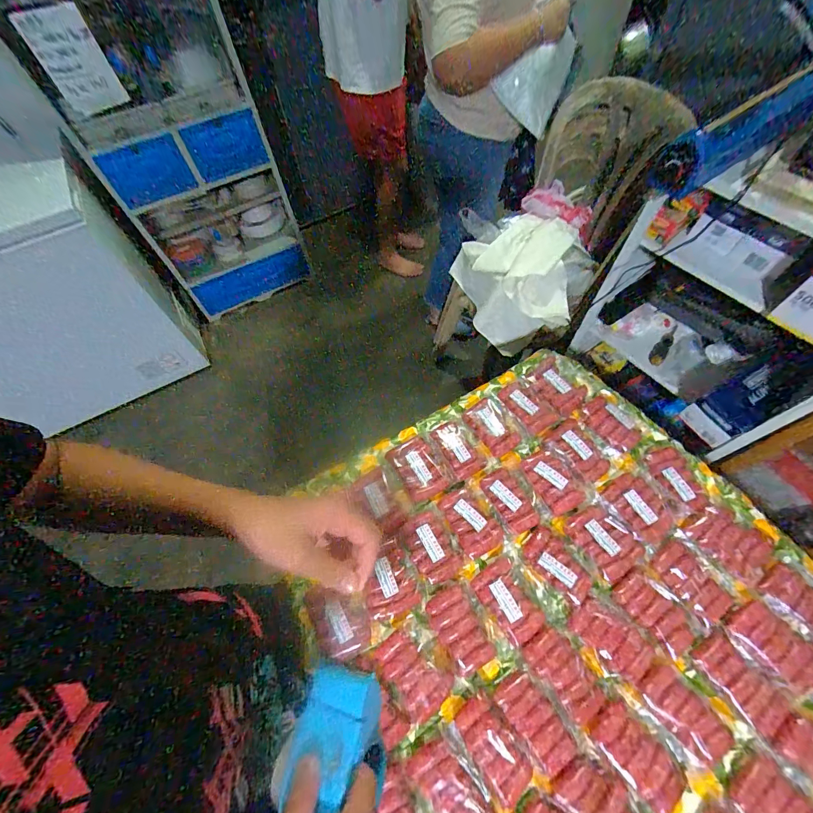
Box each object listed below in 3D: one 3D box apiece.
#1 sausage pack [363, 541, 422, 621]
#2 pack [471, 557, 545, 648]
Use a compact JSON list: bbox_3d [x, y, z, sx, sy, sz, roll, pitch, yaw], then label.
[{"bbox_3d":[-0.037,0.334,0.724,0.094,0.025,0.121,-21,63,-8],"label":"sausage pack"},{"bbox_3d":[0.191,0.356,0.695,0.085,0.030,0.129,-33,65,-14],"label":"pack"}]

